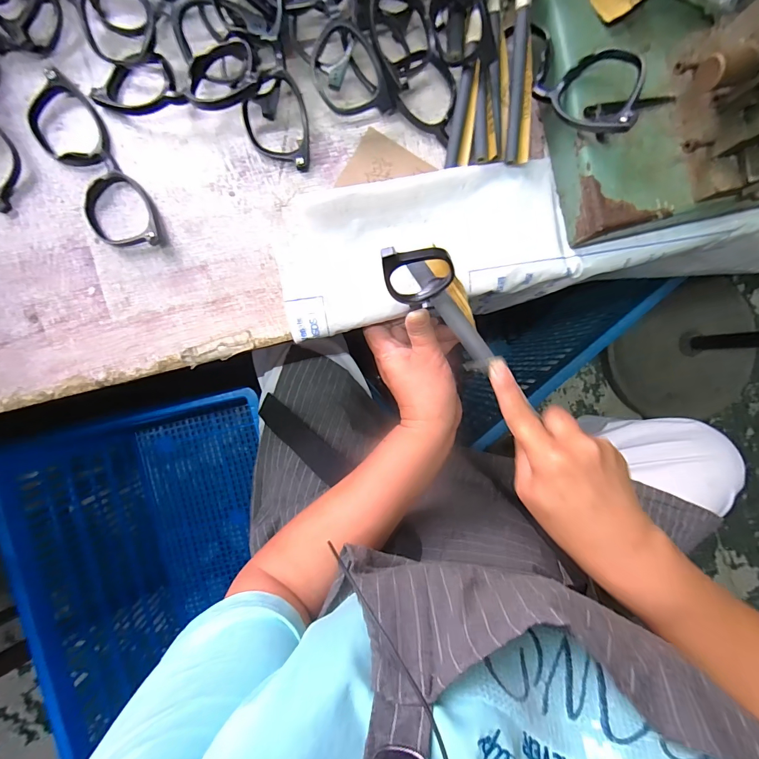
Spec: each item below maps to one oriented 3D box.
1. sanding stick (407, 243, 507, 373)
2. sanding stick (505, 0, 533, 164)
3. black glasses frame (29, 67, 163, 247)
[{"bbox_3d":[0.059,-0.056,0.290,0.029,0.012,0.104,-28,89,-10],"label":"sanding stick"},{"bbox_3d":[0.104,-0.229,0.272,0.016,0.007,0.128,-4,104,-3],"label":"sanding stick"},{"bbox_3d":[-0.218,-0.160,0.282,0.049,0.012,0.141,-28,93,-2],"label":"black glasses frame"}]

